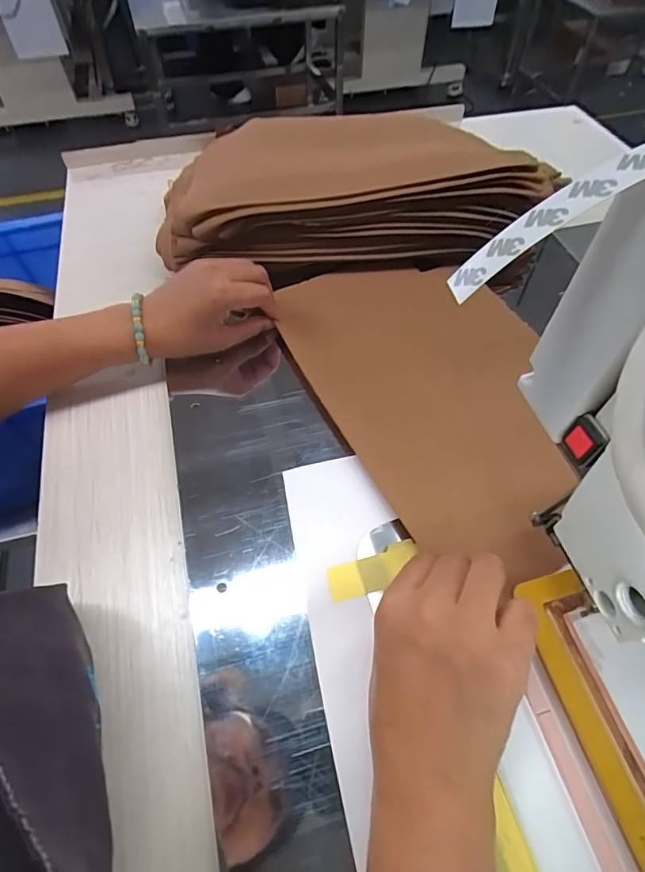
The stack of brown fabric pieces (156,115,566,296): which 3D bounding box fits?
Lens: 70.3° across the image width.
[{"bbox_3d":[0.028,-0.269,0.513,0.404,0.087,0.225,4,59,3],"label":"stack of brown fabric pieces"}]

